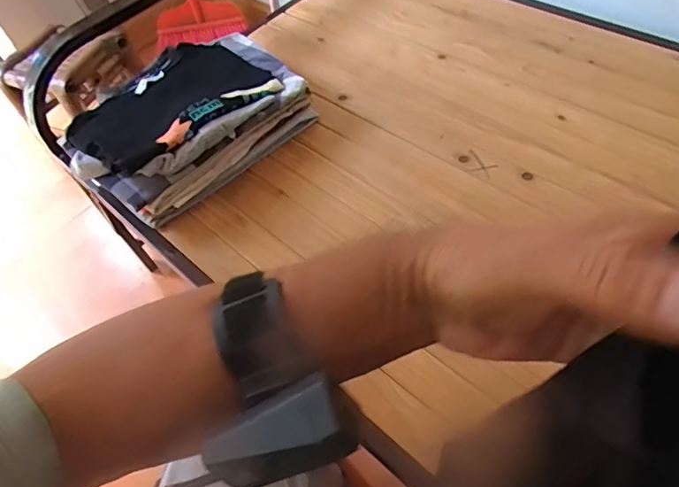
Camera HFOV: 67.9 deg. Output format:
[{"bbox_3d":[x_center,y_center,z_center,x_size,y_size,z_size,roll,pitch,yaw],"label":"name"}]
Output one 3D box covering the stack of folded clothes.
[{"bbox_3d":[-0.239,-0.206,0.803,0.343,0.110,0.240,-40,58,-19],"label":"stack of folded clothes"}]

